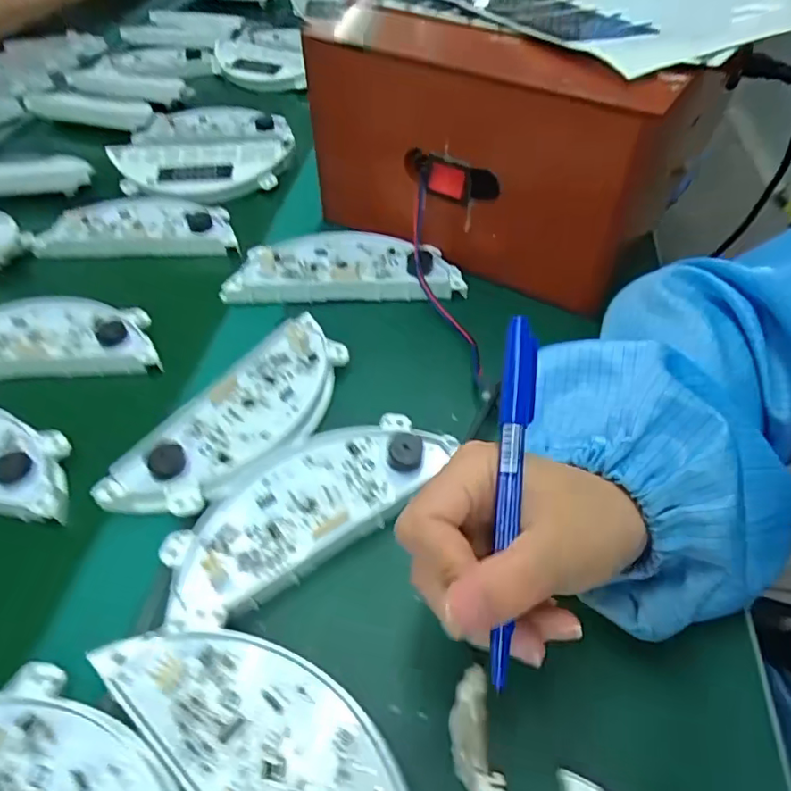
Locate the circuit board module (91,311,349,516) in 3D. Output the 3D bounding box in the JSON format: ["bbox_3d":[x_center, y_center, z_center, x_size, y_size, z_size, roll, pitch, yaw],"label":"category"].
[{"bbox_3d":[-0.091,0.007,0.343,0.074,0.019,0.173,22,52,19],"label":"circuit board module"}]

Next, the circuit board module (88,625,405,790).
[{"bbox_3d":[-0.043,0.145,0.219,0.174,0.015,0.061,36,58,23],"label":"circuit board module"}]

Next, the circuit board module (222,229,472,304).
[{"bbox_3d":[-0.039,-0.104,0.445,0.178,0.024,0.064,0,48,0],"label":"circuit board module"}]

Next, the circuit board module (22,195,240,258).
[{"bbox_3d":[-0.237,-0.155,0.516,0.190,0.025,0.069,1,48,2],"label":"circuit board module"}]

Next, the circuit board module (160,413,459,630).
[{"bbox_3d":[-0.049,0.057,0.306,0.164,0.018,0.066,-31,54,-24],"label":"circuit board module"}]

